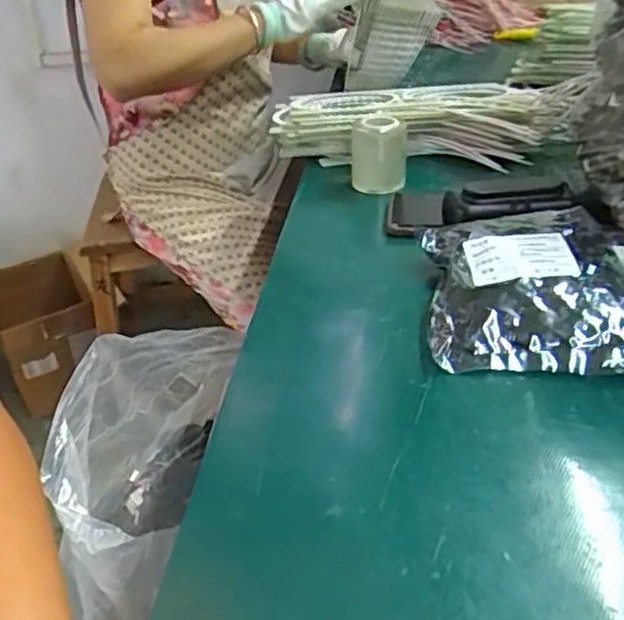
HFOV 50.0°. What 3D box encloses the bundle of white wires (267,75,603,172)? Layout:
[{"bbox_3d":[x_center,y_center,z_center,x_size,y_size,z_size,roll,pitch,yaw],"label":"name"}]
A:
[{"bbox_3d":[0.120,-0.215,0.754,0.340,0.059,0.121,2,33,13],"label":"bundle of white wires"}]

